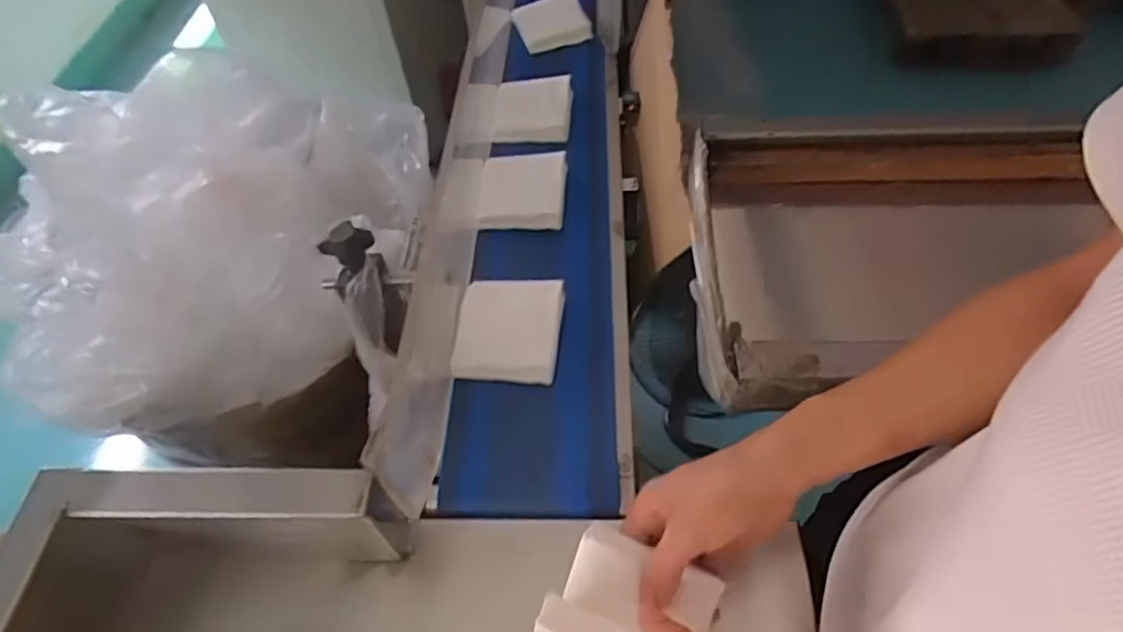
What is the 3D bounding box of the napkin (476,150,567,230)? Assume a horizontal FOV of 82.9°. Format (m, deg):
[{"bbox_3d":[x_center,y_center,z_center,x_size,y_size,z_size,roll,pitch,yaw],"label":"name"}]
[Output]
[{"bbox_3d":[-0.041,-0.140,0.704,0.092,0.016,0.107,-3,55,12],"label":"napkin"}]

